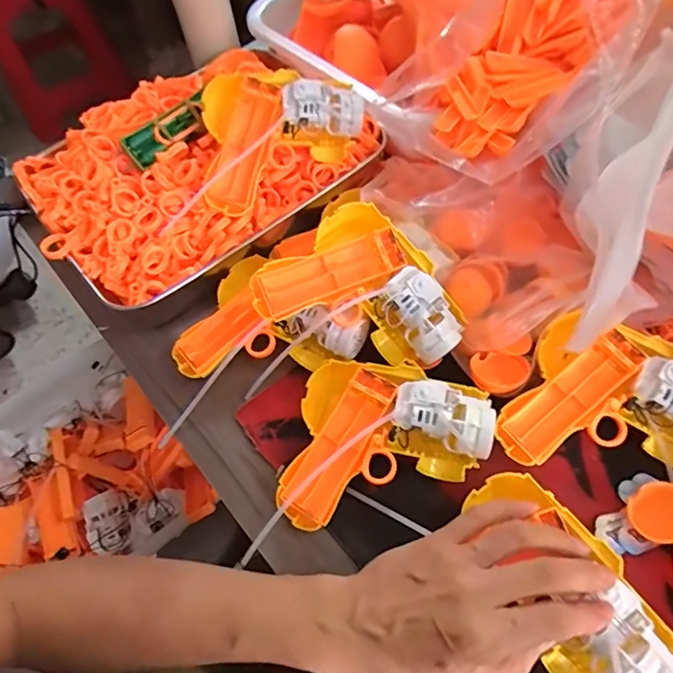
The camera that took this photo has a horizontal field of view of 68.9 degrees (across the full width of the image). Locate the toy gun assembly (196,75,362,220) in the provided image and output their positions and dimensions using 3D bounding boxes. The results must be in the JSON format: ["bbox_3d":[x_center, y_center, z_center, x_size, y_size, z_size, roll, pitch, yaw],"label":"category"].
[{"bbox_3d":[-0.061,-0.180,0.436,0.149,0.064,0.093,-32,65,-17],"label":"toy gun assembly"}]

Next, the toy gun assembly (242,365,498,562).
[{"bbox_3d":[0.024,0.075,0.348,0.168,0.039,0.127,-1,60,-1],"label":"toy gun assembly"}]

